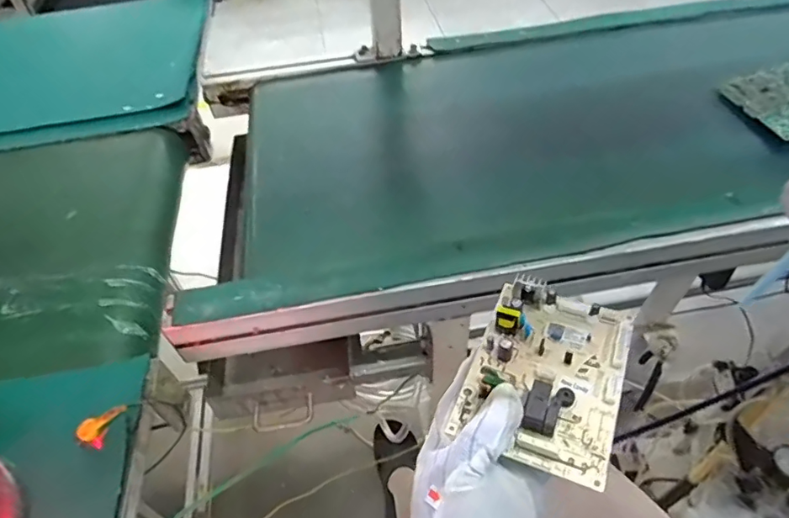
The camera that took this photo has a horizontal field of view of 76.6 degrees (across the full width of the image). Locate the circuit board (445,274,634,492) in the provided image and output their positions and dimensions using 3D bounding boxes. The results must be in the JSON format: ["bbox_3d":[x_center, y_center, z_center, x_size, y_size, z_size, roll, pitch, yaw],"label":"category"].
[{"bbox_3d":[0.107,0.076,0.350,0.098,0.021,0.134,18,53,18],"label":"circuit board"}]

